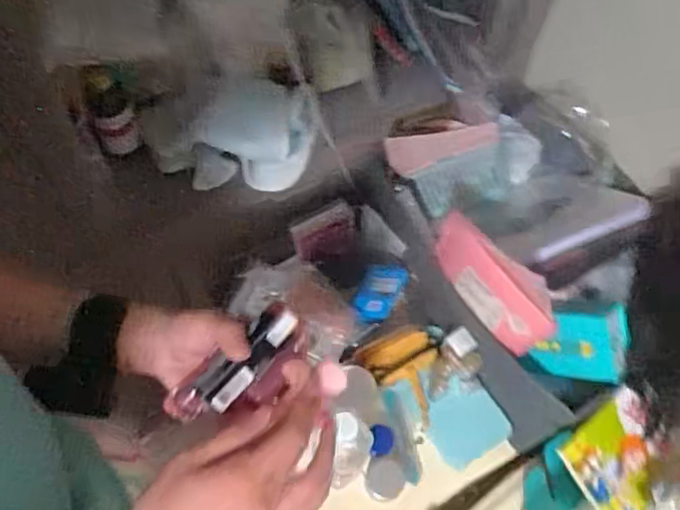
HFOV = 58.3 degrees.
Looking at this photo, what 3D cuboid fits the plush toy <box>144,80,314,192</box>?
[{"bbox_3d":[-0.135,-0.155,0.765,0.197,0.099,0.113,-2,61,-4],"label":"plush toy"}]

